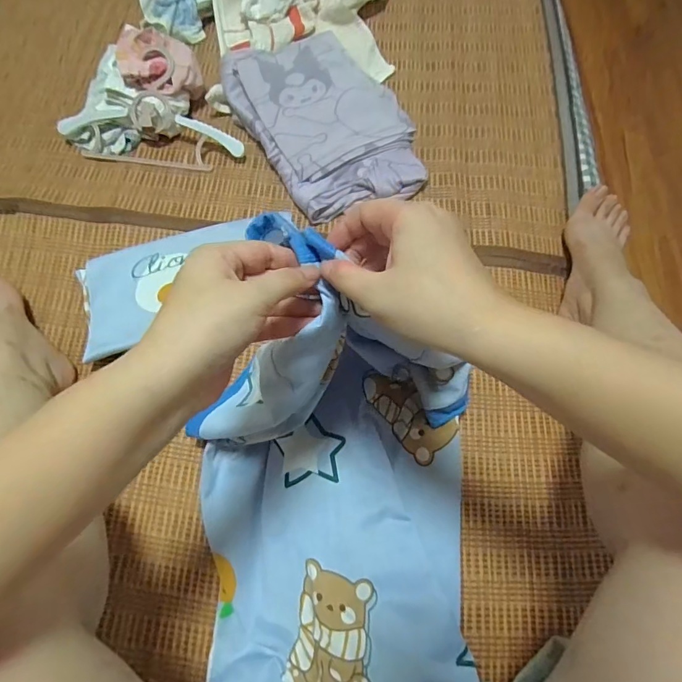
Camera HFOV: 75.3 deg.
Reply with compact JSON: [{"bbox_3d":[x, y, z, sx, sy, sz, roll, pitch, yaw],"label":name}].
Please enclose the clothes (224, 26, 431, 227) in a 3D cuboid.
[{"bbox_3d":[-0.014,-0.312,0.615,0.214,0.054,0.299,-30,71,-12],"label":"clothes"}]

